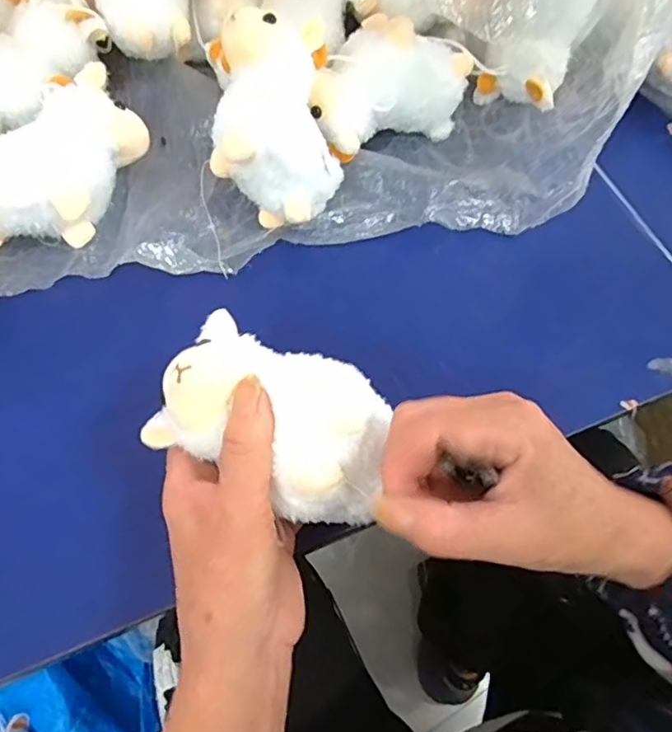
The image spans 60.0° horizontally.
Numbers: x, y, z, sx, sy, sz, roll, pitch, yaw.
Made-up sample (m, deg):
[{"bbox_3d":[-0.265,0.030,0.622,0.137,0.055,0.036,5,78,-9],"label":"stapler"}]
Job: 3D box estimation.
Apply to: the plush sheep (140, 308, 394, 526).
[{"bbox_3d":[-0.028,0.021,0.265,0.109,0.046,0.071,22,61,8],"label":"plush sheep"}]

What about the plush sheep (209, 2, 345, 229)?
[{"bbox_3d":[-0.035,-0.149,0.371,0.082,0.093,0.098,0,66,-7],"label":"plush sheep"}]

